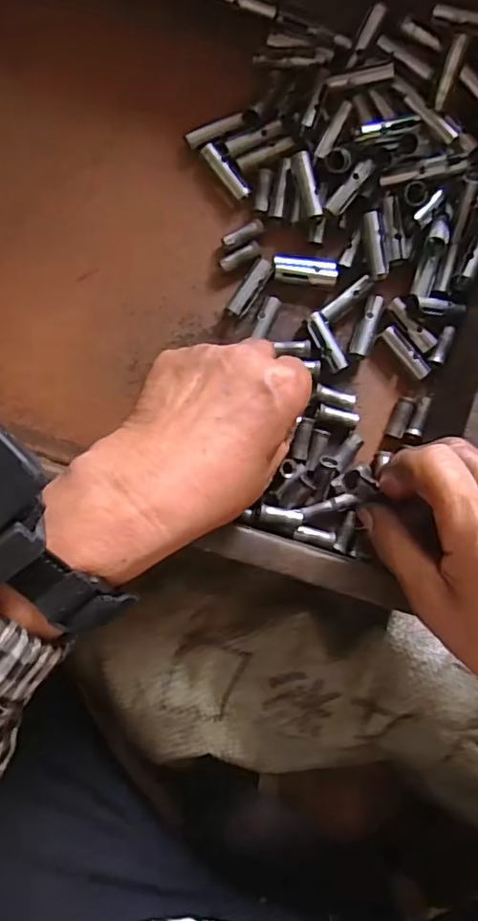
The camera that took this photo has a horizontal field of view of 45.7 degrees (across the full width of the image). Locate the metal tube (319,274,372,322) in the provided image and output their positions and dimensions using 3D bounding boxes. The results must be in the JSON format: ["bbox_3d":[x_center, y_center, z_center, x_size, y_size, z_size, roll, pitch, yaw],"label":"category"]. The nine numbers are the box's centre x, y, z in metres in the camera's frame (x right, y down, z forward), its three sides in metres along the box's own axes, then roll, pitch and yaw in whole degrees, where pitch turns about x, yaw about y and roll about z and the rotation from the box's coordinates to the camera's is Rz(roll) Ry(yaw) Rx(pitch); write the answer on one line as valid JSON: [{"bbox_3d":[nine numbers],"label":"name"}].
[{"bbox_3d":[0.064,-0.096,0.337,0.035,0.008,0.007,-40,87,-4],"label":"metal tube"}]

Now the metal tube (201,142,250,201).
[{"bbox_3d":[-0.008,-0.170,0.332,0.010,0.006,0.036,-41,87,-4],"label":"metal tube"}]

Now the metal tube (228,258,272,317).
[{"bbox_3d":[0.007,-0.102,0.336,0.010,0.009,0.037,31,85,1],"label":"metal tube"}]

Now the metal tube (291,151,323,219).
[{"bbox_3d":[0.039,-0.158,0.327,0.009,0.011,0.038,-15,86,-3],"label":"metal tube"}]

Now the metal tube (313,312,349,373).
[{"bbox_3d":[0.053,-0.070,0.338,0.010,0.010,0.036,-29,86,-4],"label":"metal tube"}]

